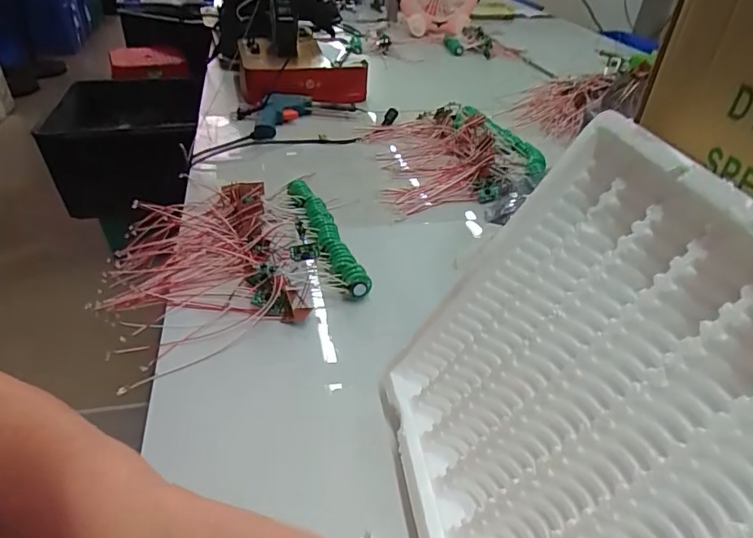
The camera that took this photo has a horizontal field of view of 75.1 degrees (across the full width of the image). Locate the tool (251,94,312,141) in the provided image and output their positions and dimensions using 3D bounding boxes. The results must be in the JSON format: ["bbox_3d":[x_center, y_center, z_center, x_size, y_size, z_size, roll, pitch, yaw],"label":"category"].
[{"bbox_3d":[-0.166,-0.273,0.871,0.097,0.033,0.158,-1,37,-6],"label":"tool"}]

